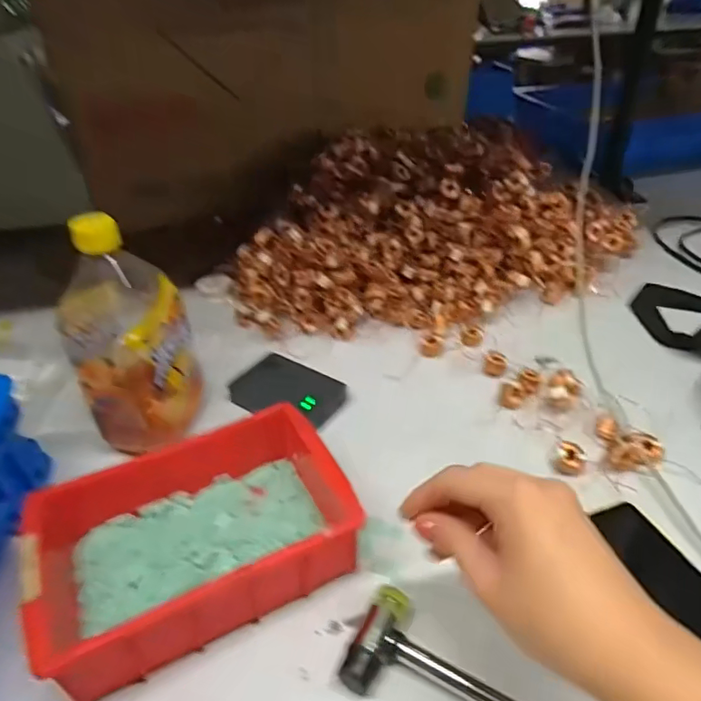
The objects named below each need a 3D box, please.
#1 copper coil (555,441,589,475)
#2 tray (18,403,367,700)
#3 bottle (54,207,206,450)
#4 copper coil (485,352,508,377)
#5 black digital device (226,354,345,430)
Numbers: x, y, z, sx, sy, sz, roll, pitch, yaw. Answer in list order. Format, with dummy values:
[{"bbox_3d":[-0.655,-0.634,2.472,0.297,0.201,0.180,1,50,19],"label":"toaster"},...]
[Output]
[{"bbox_3d":[0.184,0.090,0.436,0.021,0.013,0.027,18,41,25],"label":"copper coil"},{"bbox_3d":[-0.106,0.126,0.368,0.196,0.064,0.132,-19,40,-21],"label":"tray"},{"bbox_3d":[-0.182,-0.009,0.434,0.094,0.188,0.074,-17,39,-19],"label":"bottle"},{"bbox_3d":[0.151,0.014,0.545,0.022,0.021,0.020,-1,37,1],"label":"copper coil"},{"bbox_3d":[-0.059,0.038,0.515,0.102,0.017,0.075,17,41,24],"label":"black digital device"}]

